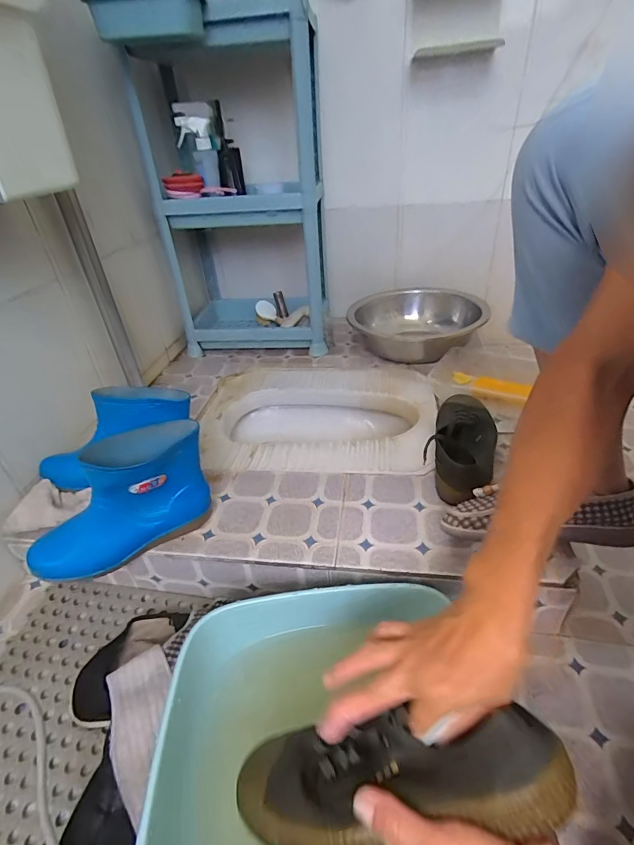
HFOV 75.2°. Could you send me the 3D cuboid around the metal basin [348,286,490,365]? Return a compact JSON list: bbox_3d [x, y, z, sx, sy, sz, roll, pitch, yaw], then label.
[{"bbox_3d":[0.241,-0.242,1.025,0.308,0.108,0.314,-3,36,2],"label":"metal basin"}]

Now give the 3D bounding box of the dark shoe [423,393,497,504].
[{"bbox_3d":[0.236,0.023,0.666,0.100,0.068,0.244,10,39,20],"label":"dark shoe"}]

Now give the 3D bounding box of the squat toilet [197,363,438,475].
[{"bbox_3d":[-0.008,0.008,0.877,0.472,0.118,0.378,2,36,8],"label":"squat toilet"}]

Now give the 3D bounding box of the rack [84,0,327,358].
[{"bbox_3d":[-0.197,-0.538,0.992,0.416,0.679,0.311,-3,36,4],"label":"rack"}]

